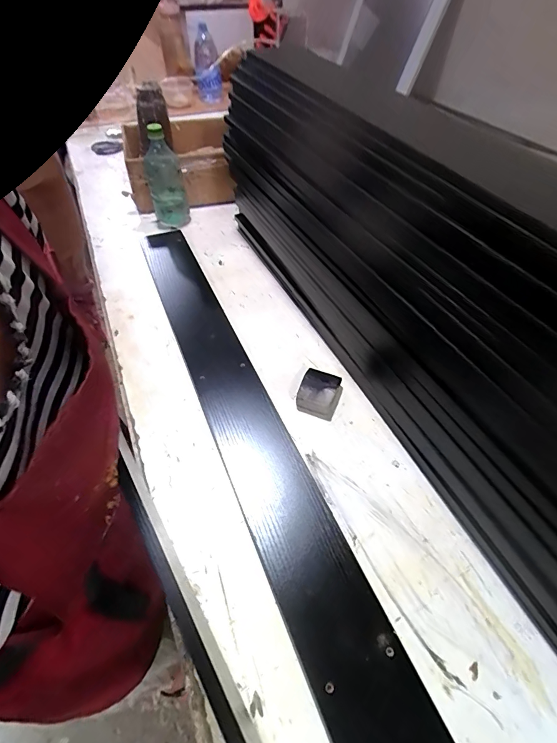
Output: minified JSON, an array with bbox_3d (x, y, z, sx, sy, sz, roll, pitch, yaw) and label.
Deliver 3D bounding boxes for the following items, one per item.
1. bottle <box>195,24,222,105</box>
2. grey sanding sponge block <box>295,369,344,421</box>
[{"bbox_3d":[-0.275,-1.182,1.498,0.098,0.225,0.091,-5,49,-6],"label":"bottle"},{"bbox_3d":[0.063,0.032,0.589,0.059,0.027,0.072,18,51,14],"label":"grey sanding sponge block"}]

